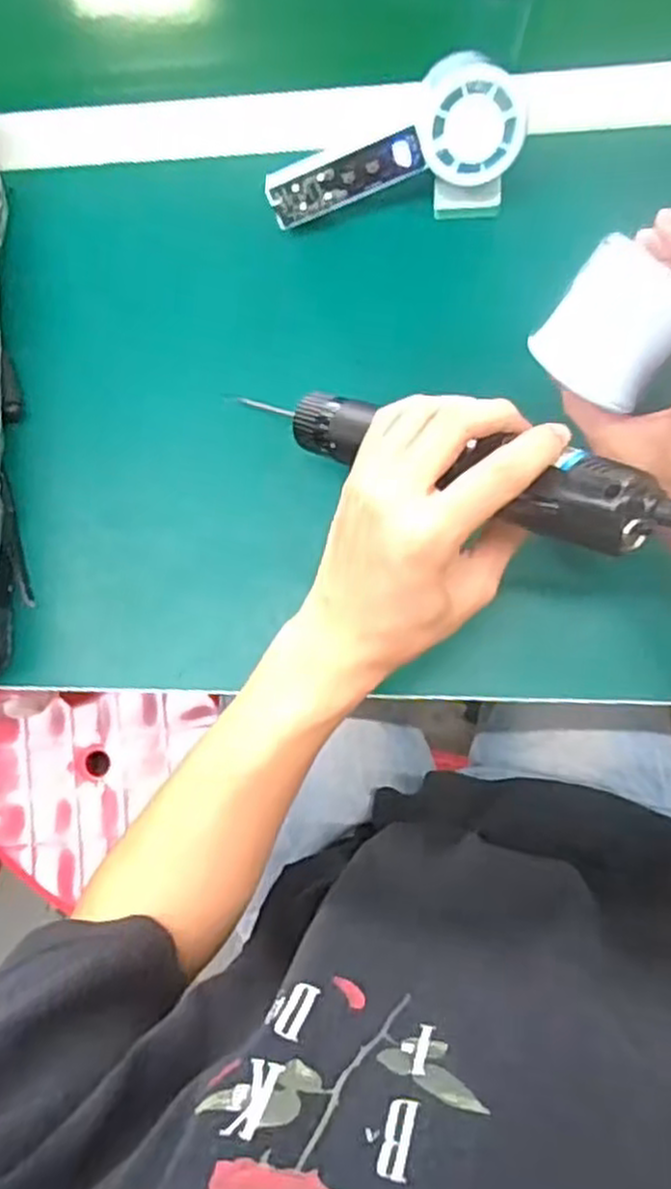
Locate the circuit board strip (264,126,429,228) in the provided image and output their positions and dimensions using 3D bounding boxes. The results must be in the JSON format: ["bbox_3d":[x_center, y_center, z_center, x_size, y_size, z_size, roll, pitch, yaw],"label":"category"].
[{"bbox_3d":[0.006,-0.247,0.454,0.091,0.008,0.029,-14,119,15],"label":"circuit board strip"}]

